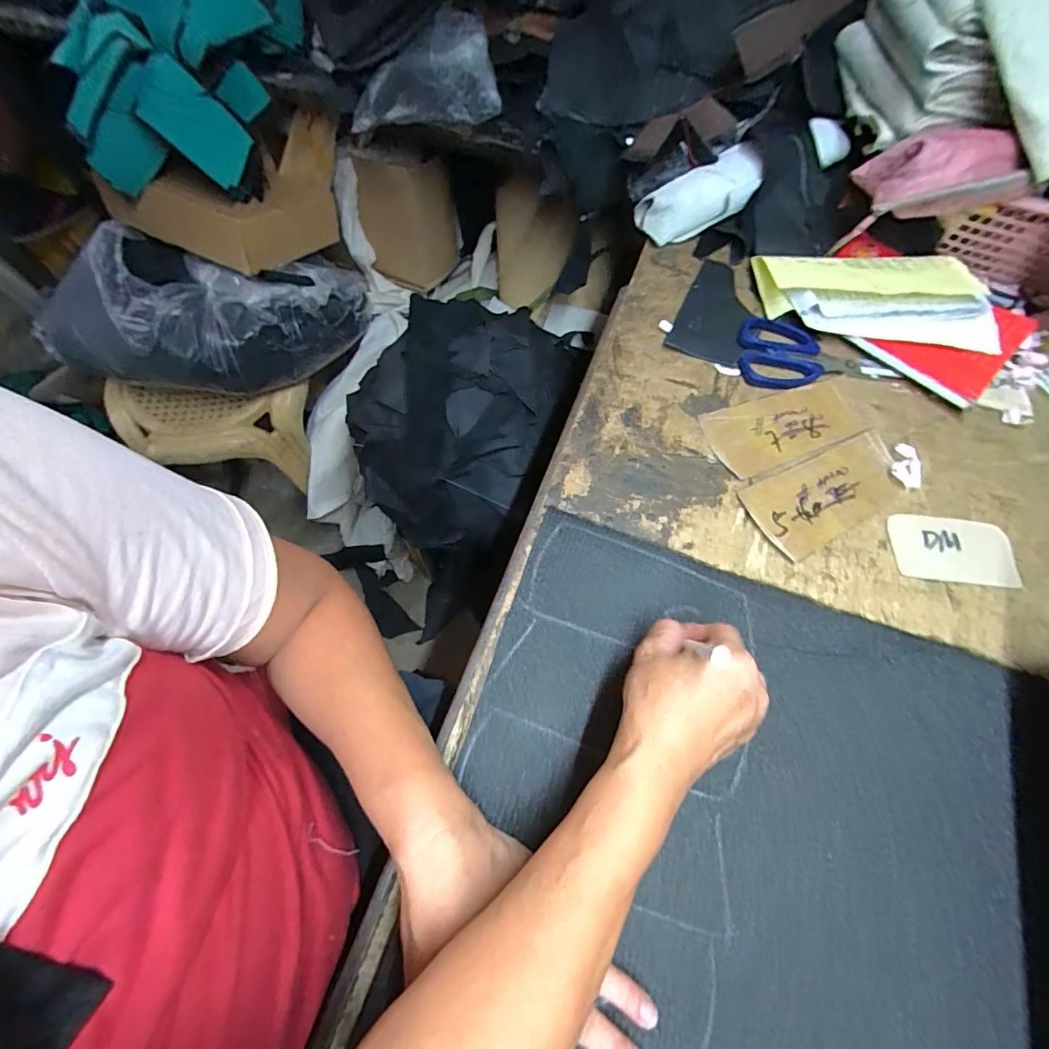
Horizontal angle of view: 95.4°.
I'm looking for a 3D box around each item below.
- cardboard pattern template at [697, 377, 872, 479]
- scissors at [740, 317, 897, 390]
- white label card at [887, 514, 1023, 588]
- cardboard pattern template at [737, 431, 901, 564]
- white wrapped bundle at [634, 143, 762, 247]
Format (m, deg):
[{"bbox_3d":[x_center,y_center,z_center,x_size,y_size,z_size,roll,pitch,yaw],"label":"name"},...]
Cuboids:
[{"bbox_3d":[0.244,-0.094,0.444,0.154,0.004,0.071,-19,67,-11],"label":"cardboard pattern template"},{"bbox_3d":[0.290,-0.167,0.473,0.151,0.012,0.084,8,65,1],"label":"scissors"},{"bbox_3d":[0.354,0.020,0.394,0.095,0.007,0.059,5,65,0],"label":"white label card"},{"bbox_3d":[0.264,-0.028,0.414,0.151,0.004,0.070,-26,69,-14],"label":"cardboard pattern template"},{"bbox_3d":[0.197,-0.363,0.522,0.149,0.043,0.060,-31,69,-2],"label":"white wrapped bundle"}]

